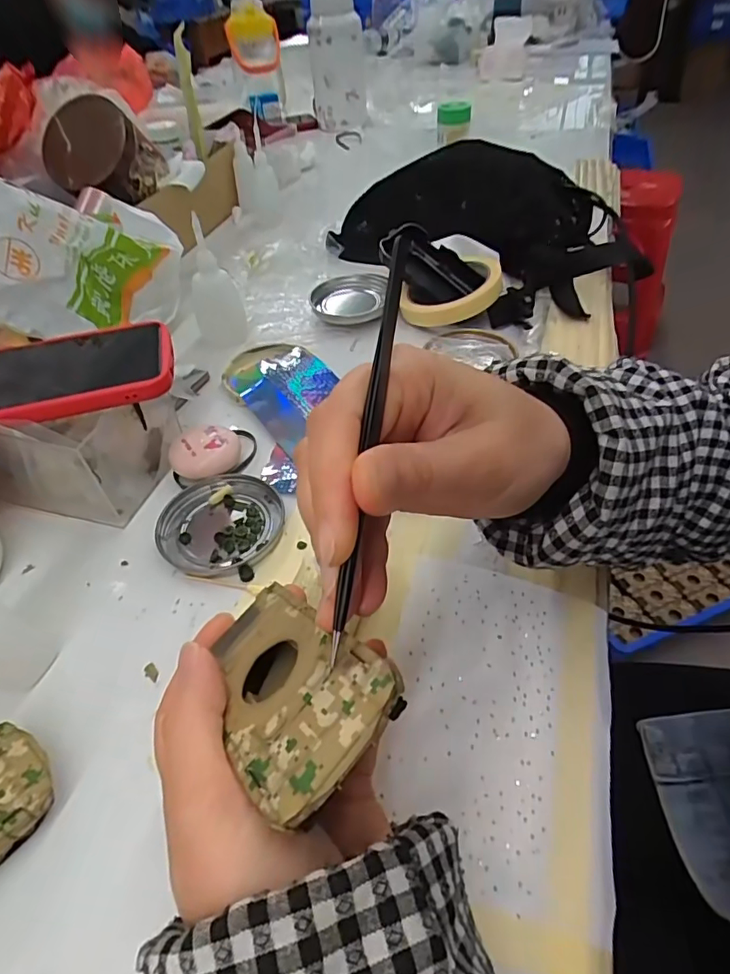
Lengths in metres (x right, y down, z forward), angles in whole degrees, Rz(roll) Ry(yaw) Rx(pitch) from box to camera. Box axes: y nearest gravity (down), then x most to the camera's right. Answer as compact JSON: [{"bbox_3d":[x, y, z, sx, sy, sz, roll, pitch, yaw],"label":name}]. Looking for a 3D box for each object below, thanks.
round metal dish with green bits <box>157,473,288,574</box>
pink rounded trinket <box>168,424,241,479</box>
[{"bbox_3d":[-0.093,0.023,0.343,0.078,0.008,0.075,-2,46,2],"label":"round metal dish with green bits"},{"bbox_3d":[-0.113,-0.023,0.377,0.048,0.021,0.038,-11,47,-7],"label":"pink rounded trinket"}]

